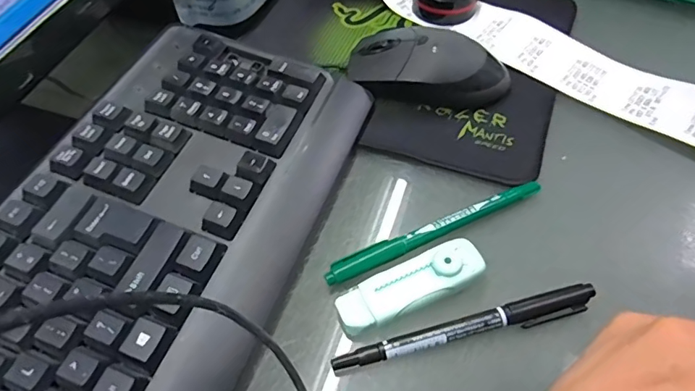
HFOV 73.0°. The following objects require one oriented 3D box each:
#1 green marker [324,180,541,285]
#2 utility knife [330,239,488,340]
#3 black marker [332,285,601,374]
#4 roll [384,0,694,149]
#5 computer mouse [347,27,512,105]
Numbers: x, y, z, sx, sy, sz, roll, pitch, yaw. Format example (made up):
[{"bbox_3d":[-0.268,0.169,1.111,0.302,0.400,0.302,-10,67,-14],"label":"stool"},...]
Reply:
[{"bbox_3d":[0.052,0.020,0.276,0.140,0.011,0.014,-22,57,-12],"label":"green marker"},{"bbox_3d":[0.034,0.050,0.252,0.083,0.019,0.025,-22,57,-11],"label":"utility knife"},{"bbox_3d":[0.061,0.069,0.242,0.139,0.011,0.014,-14,56,-6],"label":"black marker"},{"bbox_3d":[0.139,-0.128,0.352,0.373,0.040,0.066,36,65,24],"label":"roll"},{"bbox_3d":[0.059,-0.093,0.337,0.114,0.036,0.056,6,56,7],"label":"computer mouse"}]

